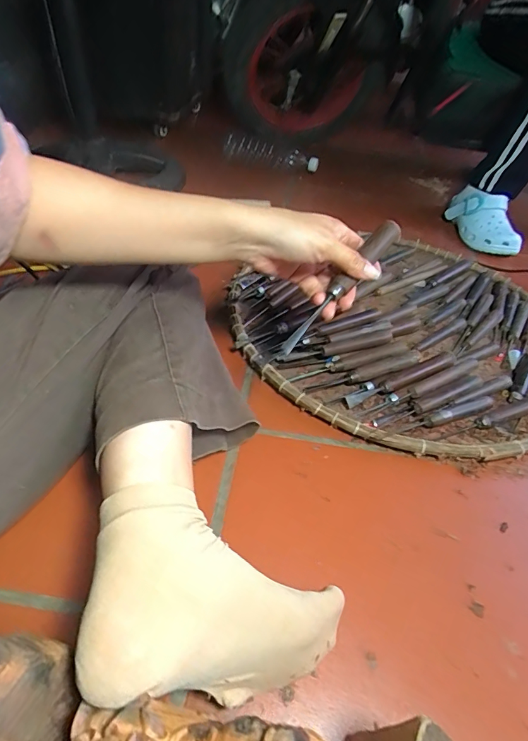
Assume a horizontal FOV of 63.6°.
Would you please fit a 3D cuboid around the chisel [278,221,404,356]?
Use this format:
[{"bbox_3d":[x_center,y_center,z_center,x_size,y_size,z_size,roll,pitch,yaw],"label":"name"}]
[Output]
[{"bbox_3d":[0.072,-0.080,0.393,0.018,0.019,0.170,34,72,26],"label":"chisel"}]

